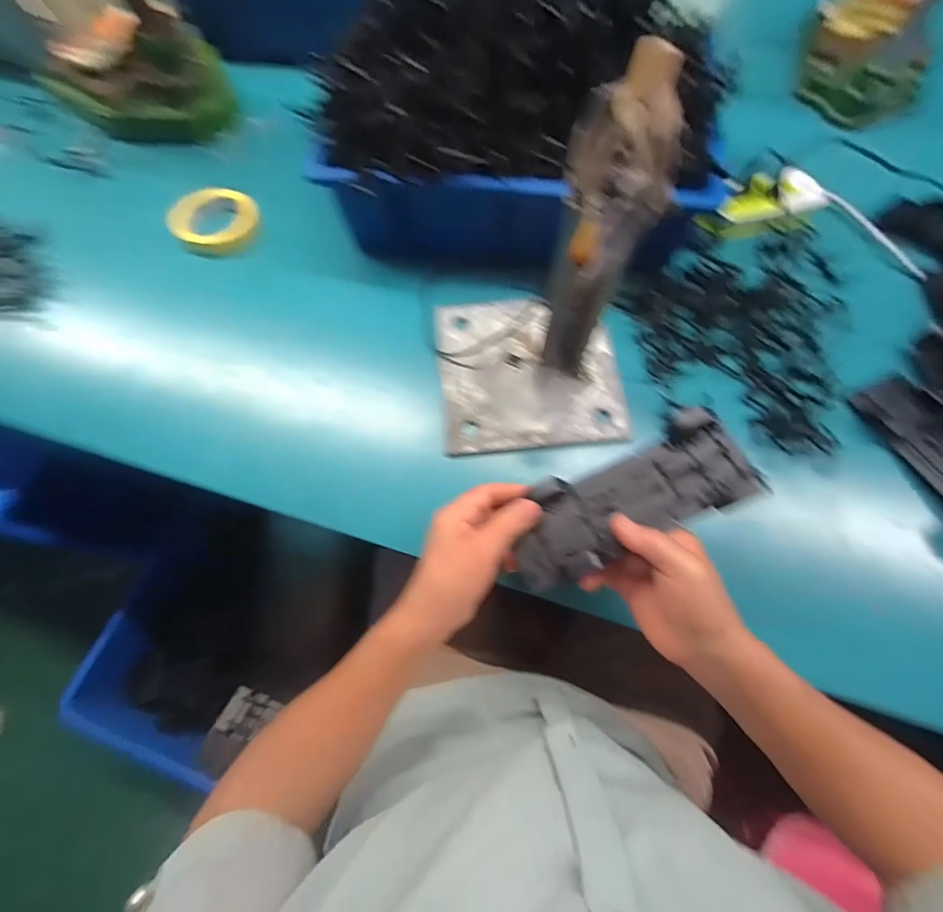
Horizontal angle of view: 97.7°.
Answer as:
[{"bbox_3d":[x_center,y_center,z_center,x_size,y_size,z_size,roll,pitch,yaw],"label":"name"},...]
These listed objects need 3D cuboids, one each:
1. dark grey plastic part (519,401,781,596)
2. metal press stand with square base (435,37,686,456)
[{"bbox_3d":[0.120,0.035,0.329,0.192,0.032,0.080,-30,73,4],"label":"dark grey plastic part"},{"bbox_3d":[0.063,-0.139,0.351,0.197,0.265,0.193,-5,69,0],"label":"metal press stand with square base"}]

